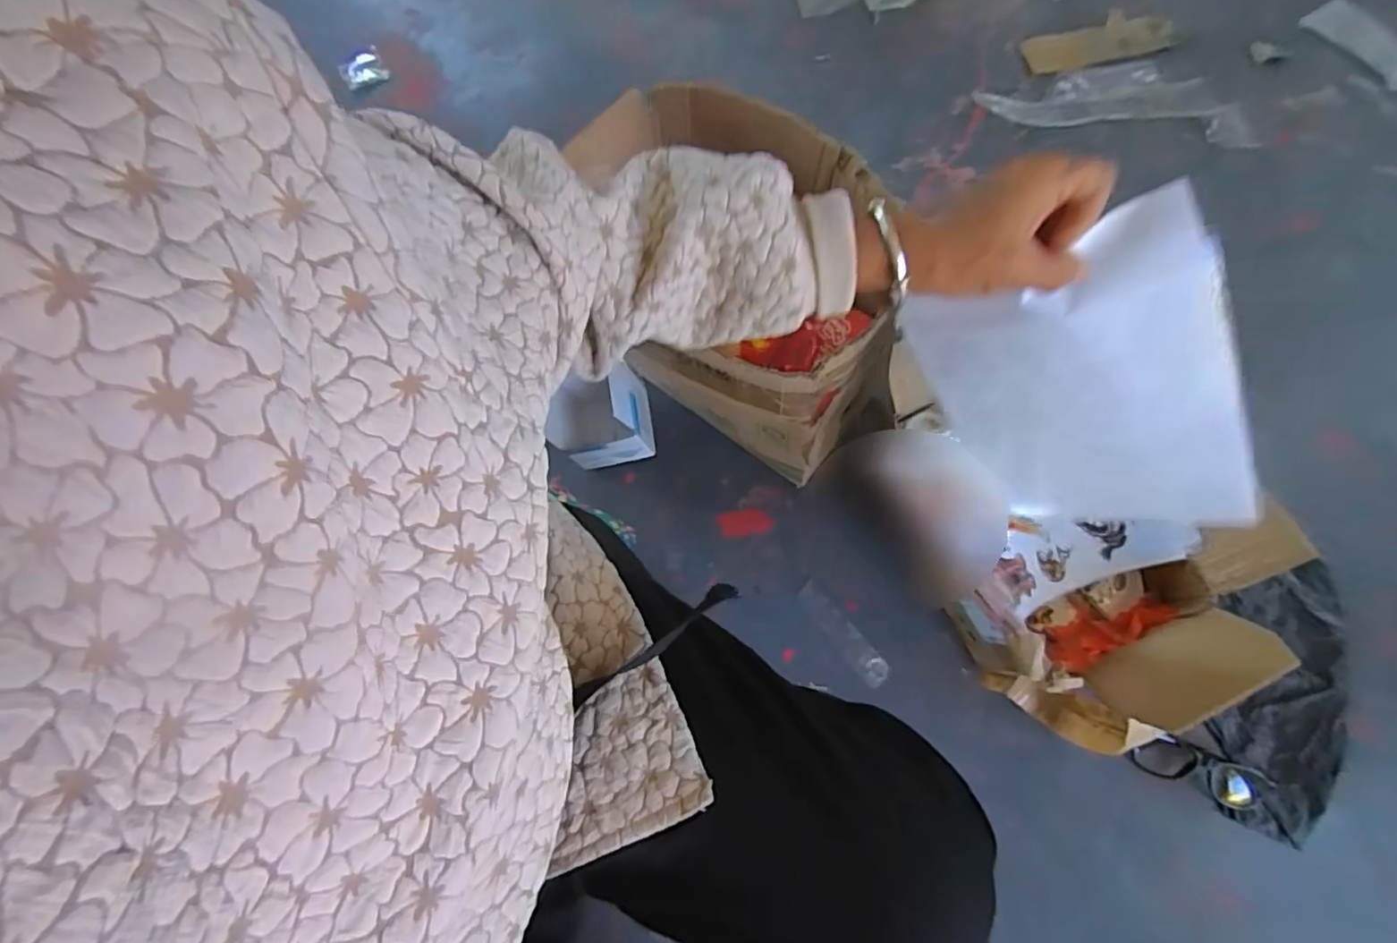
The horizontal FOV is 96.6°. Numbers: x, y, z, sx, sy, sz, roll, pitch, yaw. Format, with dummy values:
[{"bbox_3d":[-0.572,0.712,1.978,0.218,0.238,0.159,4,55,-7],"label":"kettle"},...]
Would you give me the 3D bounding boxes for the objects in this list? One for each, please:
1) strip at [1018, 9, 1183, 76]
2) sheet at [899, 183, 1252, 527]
[{"bbox_3d":[0.640,-0.679,0.984,0.237,0.015,0.096,-12,70,-2],"label":"strip"},{"bbox_3d":[0.262,-0.038,0.424,0.160,0.274,0.025,-7,49,44],"label":"sheet"}]

